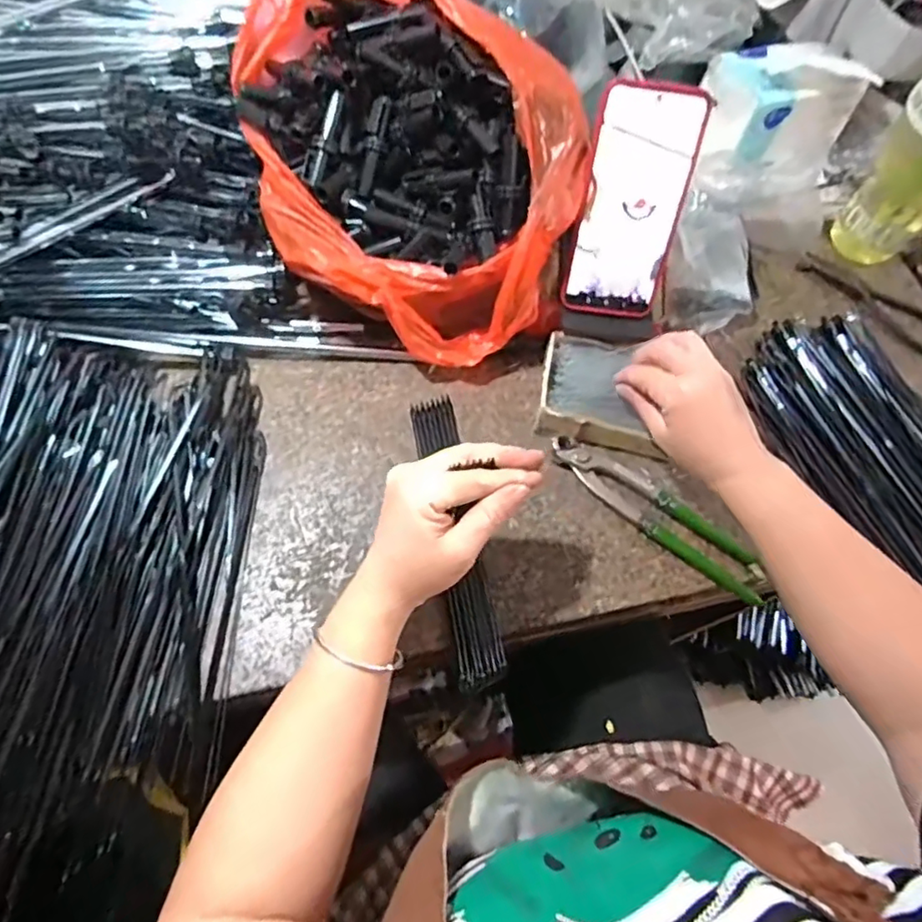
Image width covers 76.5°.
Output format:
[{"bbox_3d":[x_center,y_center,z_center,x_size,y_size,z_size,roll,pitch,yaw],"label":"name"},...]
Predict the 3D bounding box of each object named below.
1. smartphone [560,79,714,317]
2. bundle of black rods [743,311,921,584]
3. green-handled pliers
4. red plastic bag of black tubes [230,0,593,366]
[{"bbox_3d":[0.131,-0.193,0.450,0.079,0.160,0.009,8,34,2],"label":"smartphone"},{"bbox_3d":[0.374,0.021,0.496,0.142,0.031,0.340,-20,66,-12],"label":"bundle of black rods"},{"bbox_3d":[0.160,0.039,0.475,0.189,0.023,0.044,38,68,15],"label":"green-handled pliers"},{"bbox_3d":[-0.037,-0.235,0.482,0.243,0.221,0.267,-18,65,-11],"label":"red plastic bag of black tubes"}]

